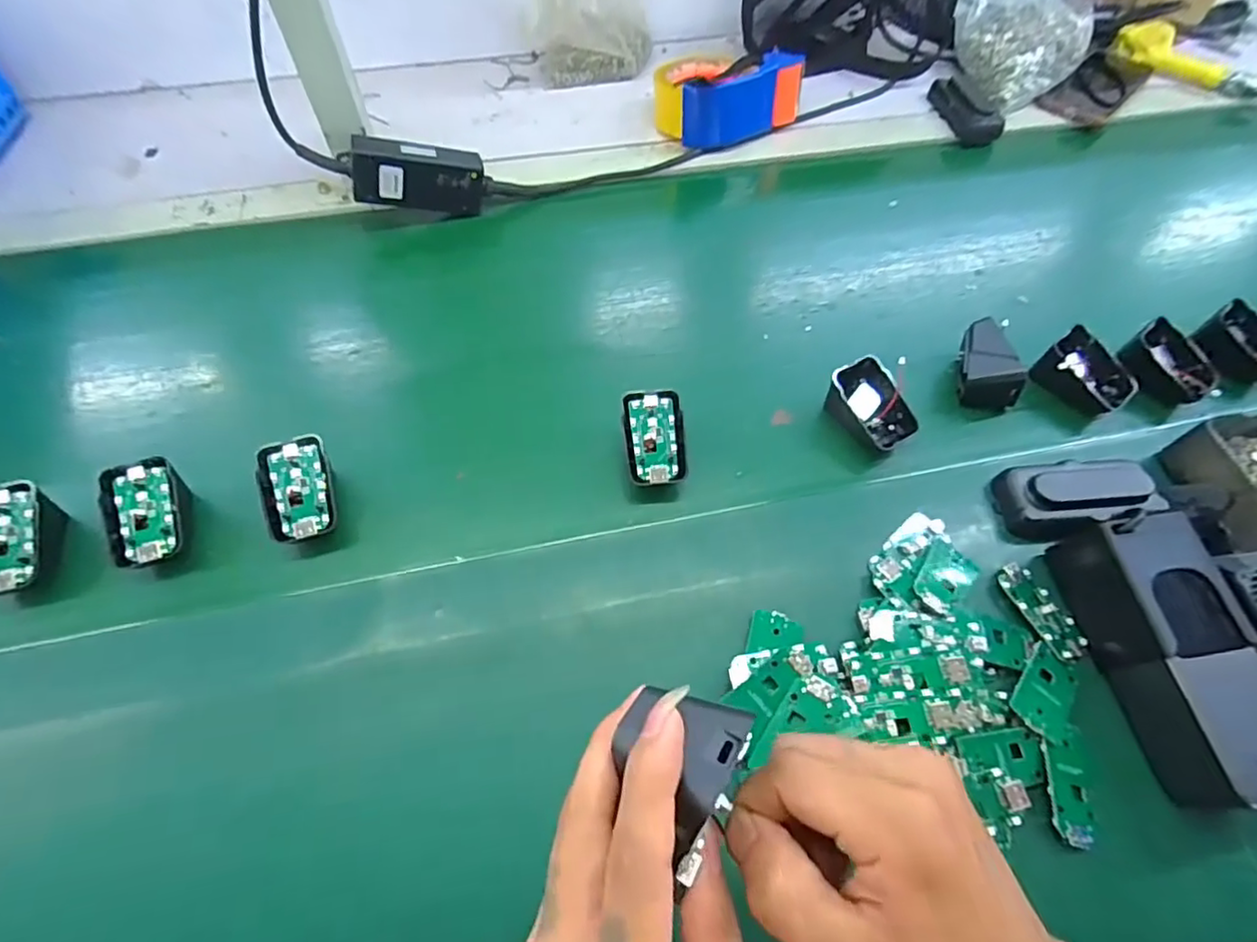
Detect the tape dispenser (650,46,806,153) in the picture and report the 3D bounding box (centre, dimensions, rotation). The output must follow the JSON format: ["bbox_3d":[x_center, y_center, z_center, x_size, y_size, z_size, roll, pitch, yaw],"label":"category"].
[{"bbox_3d":[0.101,-0.415,0.677,0.148,0.066,0.096,-20,57,-10],"label":"tape dispenser"}]

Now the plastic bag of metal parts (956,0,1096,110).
[{"bbox_3d":[0.466,-0.553,0.719,0.147,0.135,0.201,-15,56,-6],"label":"plastic bag of metal parts"}]

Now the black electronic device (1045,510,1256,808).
[{"bbox_3d":[0.322,0.108,0.358,0.057,0.065,0.151,-5,59,-3],"label":"black electronic device"}]

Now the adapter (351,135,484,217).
[{"bbox_3d":[-0.196,-0.275,0.574,0.114,0.052,0.027,-3,57,-25],"label":"adapter"}]

